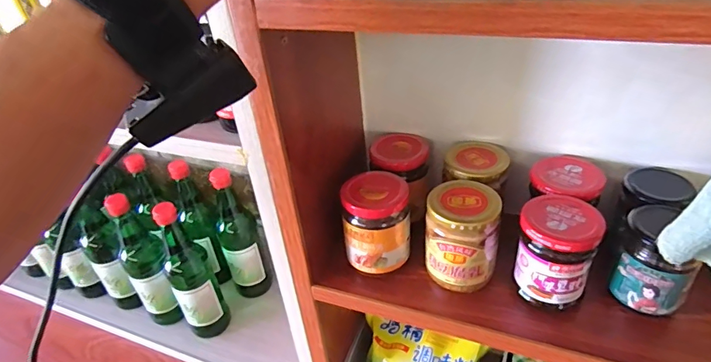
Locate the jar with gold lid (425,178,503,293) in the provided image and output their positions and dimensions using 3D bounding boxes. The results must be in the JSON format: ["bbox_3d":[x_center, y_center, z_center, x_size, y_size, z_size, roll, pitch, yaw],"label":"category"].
[{"bbox_3d":[0.101,0.054,0.418,0.069,0.085,0.061,6,37,17],"label":"jar with gold lid"}]

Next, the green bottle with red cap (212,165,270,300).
[{"bbox_3d":[-0.193,0.102,0.735,0.064,0.247,0.056,-21,38,-20],"label":"green bottle with red cap"}]

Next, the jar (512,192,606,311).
[{"bbox_3d":[0.179,0.068,0.398,0.062,0.093,0.059,-4,35,3],"label":"jar"}]

